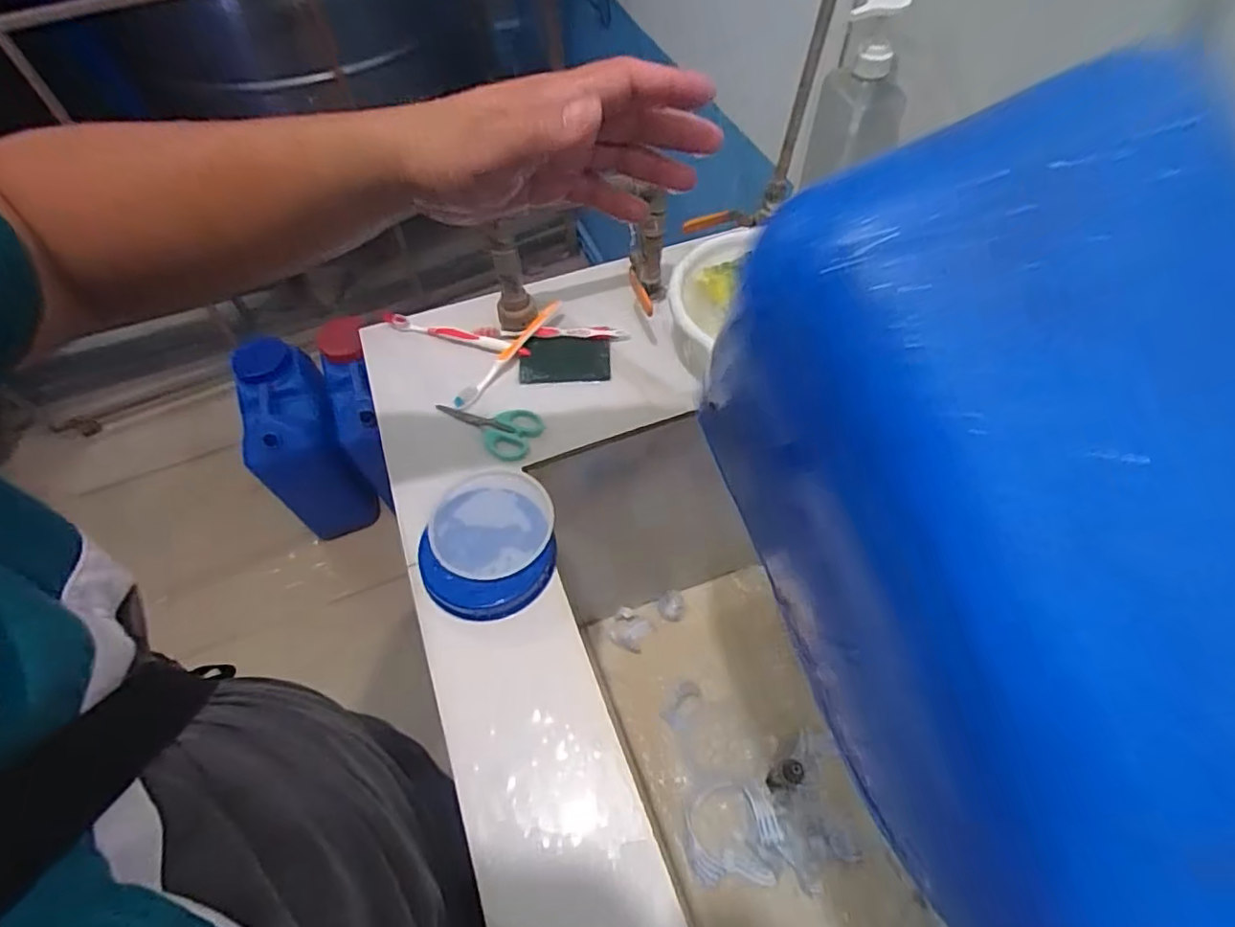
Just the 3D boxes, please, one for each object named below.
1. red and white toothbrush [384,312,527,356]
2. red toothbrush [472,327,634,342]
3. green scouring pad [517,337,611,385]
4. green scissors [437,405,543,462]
[{"bbox_3d":[-0.194,-0.152,0.711,0.192,0.011,0.016,16,57,11],"label":"red and white toothbrush"},{"bbox_3d":[-0.075,-0.151,0.704,0.176,0.017,0.019,-2,56,-1],"label":"red toothbrush"},{"bbox_3d":[-0.060,-0.119,0.691,0.101,0.012,0.062,-3,56,-2],"label":"green scouring pad"},{"bbox_3d":[-0.141,-0.043,0.644,0.119,0.008,0.060,21,58,14],"label":"green scissors"}]

